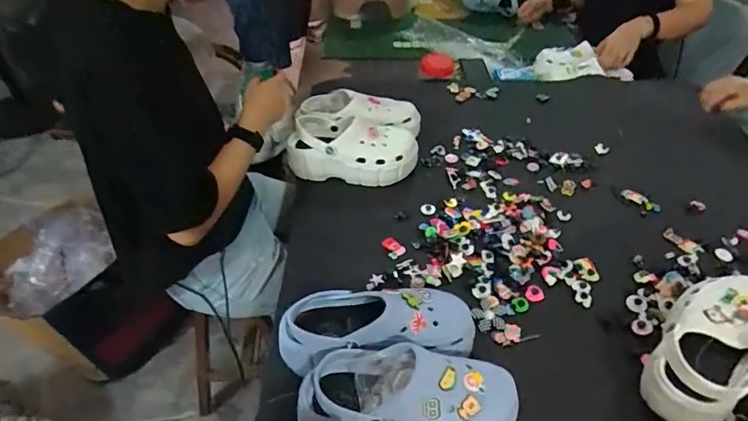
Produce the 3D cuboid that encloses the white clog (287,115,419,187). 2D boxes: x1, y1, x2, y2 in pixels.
[{"bbox_3d":[-0.043,-0.119,0.946,0.252,0.100,0.104,1,43,1],"label":"white clog"}]

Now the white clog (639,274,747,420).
[{"bbox_3d":[0.433,0.179,0.626,0.110,0.088,0.241,31,51,29],"label":"white clog"}]

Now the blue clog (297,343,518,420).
[{"bbox_3d":[0.037,0.228,0.563,0.246,0.101,0.103,3,43,3],"label":"blue clog"}]

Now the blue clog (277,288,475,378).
[{"bbox_3d":[0.003,0.158,0.637,0.249,0.090,0.108,1,43,1],"label":"blue clog"}]

